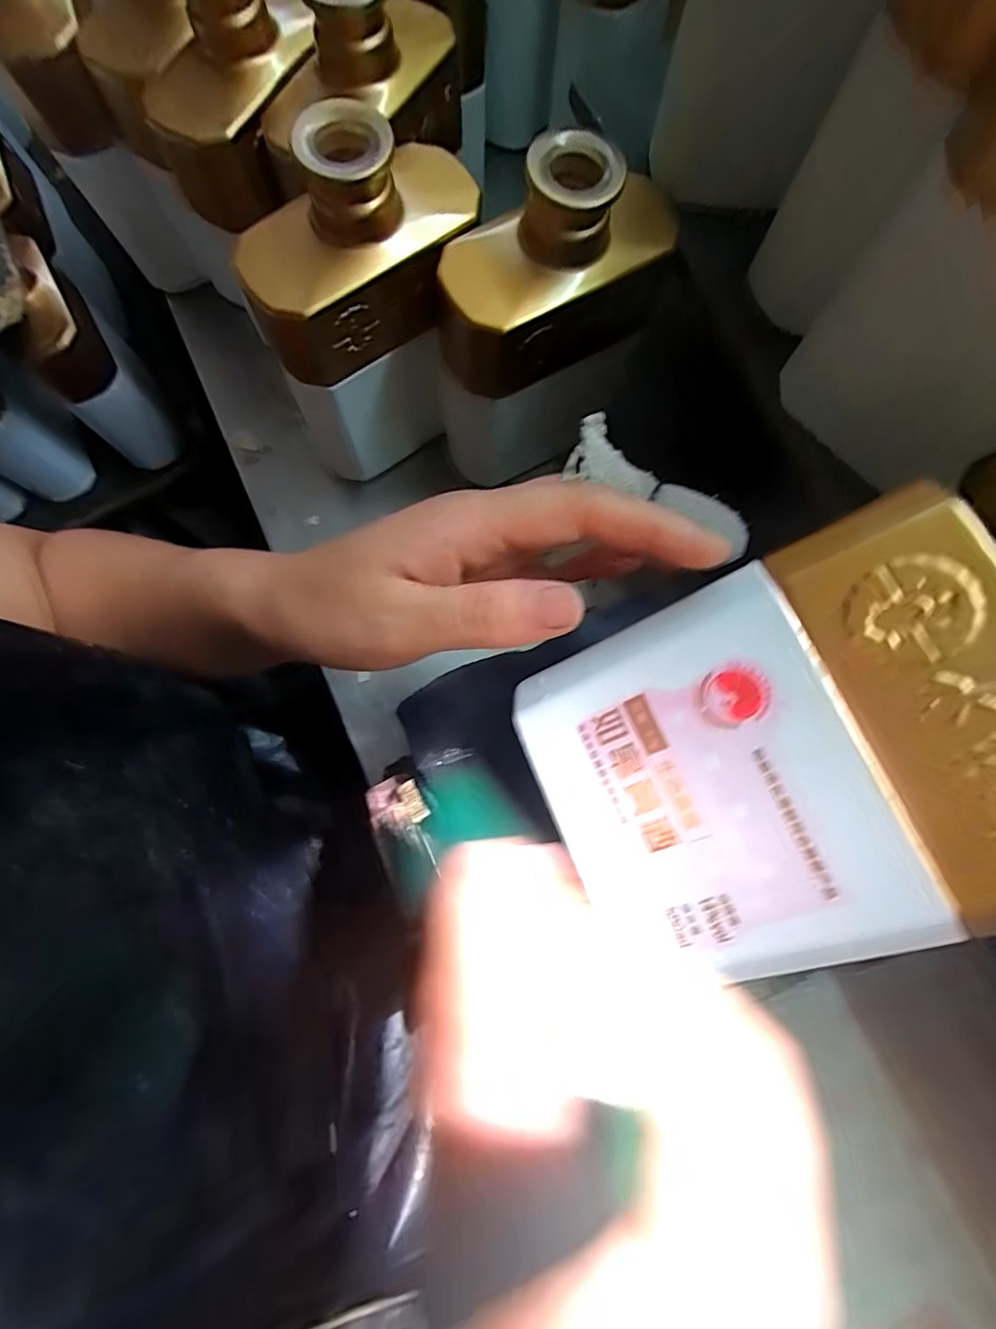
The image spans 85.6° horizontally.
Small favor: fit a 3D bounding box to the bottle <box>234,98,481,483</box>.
[{"bbox_3d":[-0.061,-0.171,0.271,0.110,0.153,0.049,-35,80,-6],"label":"bottle"}]

